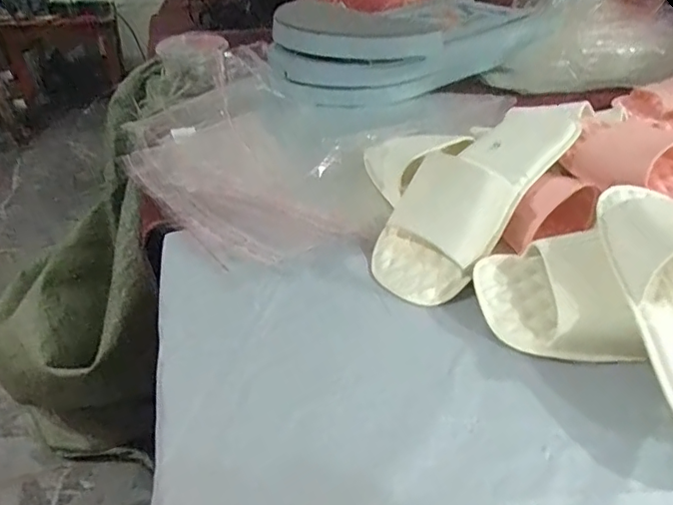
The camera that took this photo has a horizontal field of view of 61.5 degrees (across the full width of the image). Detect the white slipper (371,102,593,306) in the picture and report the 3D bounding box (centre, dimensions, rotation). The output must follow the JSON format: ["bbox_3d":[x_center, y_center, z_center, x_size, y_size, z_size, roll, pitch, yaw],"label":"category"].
[{"bbox_3d":[0.143,-0.072,0.558,0.286,0.056,0.105,-44,52,-17],"label":"white slipper"}]

